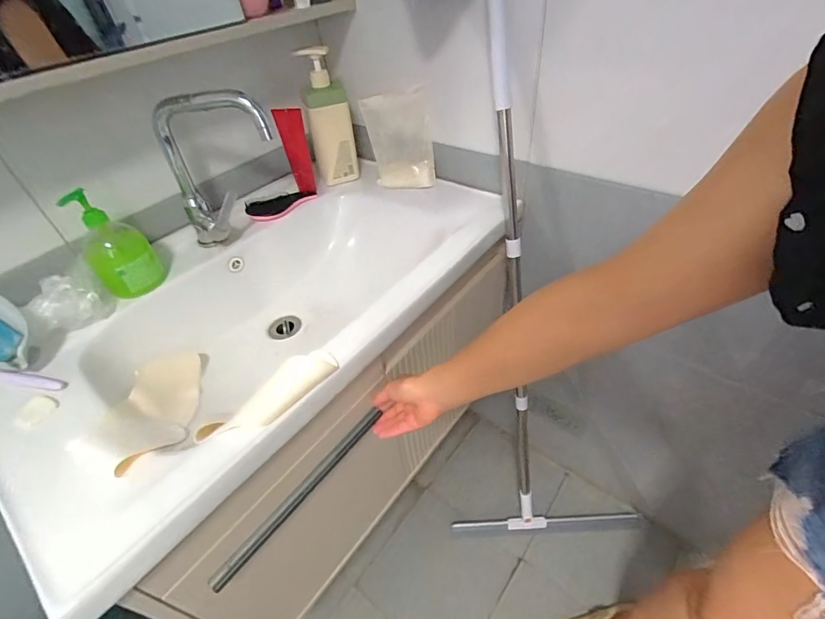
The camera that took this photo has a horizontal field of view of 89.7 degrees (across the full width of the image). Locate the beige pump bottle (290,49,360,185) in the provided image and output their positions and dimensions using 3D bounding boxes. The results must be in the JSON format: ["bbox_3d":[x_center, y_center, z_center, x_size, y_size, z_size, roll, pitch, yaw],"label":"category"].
[{"bbox_3d":[-0.161,-0.371,0.808,0.082,0.233,0.065,-12,43,-6],"label":"beige pump bottle"}]

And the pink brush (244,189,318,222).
[{"bbox_3d":[-0.245,-0.206,0.801,0.145,0.025,0.055,-32,48,-25],"label":"pink brush"}]

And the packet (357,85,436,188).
[{"bbox_3d":[-0.026,-0.325,0.805,0.123,0.170,0.027,-1,34,15],"label":"packet"}]

